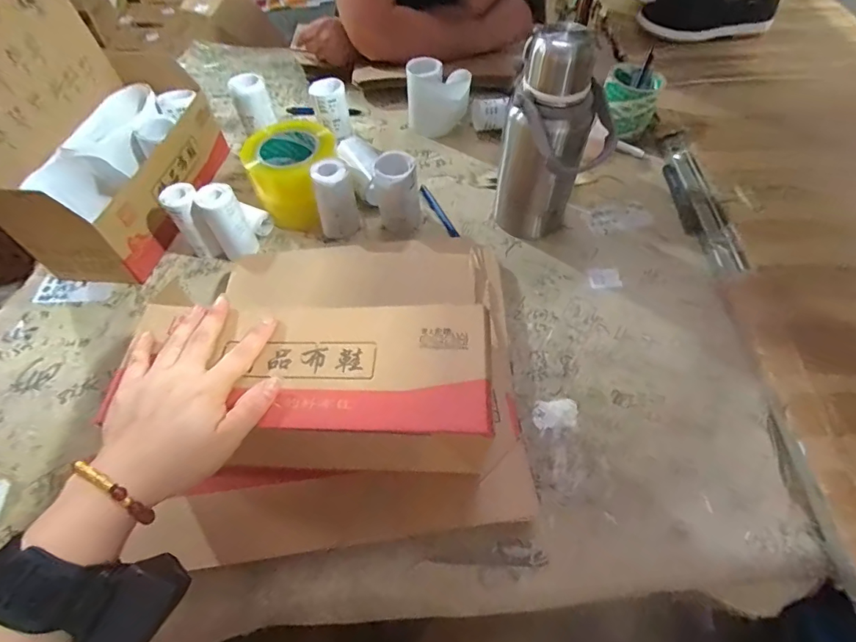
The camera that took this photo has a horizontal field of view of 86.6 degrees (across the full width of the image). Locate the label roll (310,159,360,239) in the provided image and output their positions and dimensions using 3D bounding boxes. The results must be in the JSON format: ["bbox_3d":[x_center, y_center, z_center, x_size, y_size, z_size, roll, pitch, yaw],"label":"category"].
[{"bbox_3d":[-0.120,-0.160,0.598,0.051,0.091,0.044,-12,55,-6],"label":"label roll"}]

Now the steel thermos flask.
[{"bbox_3d":[0.152,-0.204,0.541,0.104,0.241,0.087,-25,57,-15],"label":"steel thermos flask"}]

